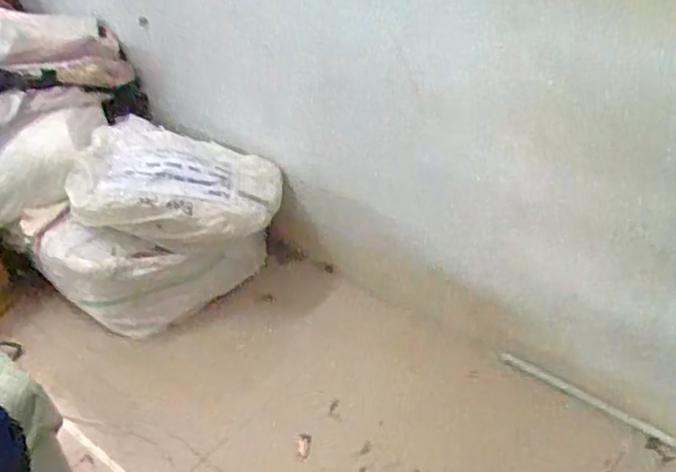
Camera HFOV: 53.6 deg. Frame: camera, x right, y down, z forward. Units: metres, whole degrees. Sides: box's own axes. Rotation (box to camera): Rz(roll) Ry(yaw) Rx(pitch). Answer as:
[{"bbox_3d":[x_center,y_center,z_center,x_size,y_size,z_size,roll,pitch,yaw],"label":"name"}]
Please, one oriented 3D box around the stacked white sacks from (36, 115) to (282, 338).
[{"bbox_3d":[-0.371,-0.024,1.506,0.400,0.330,0.442,18,42,27],"label":"stacked white sacks"}]

